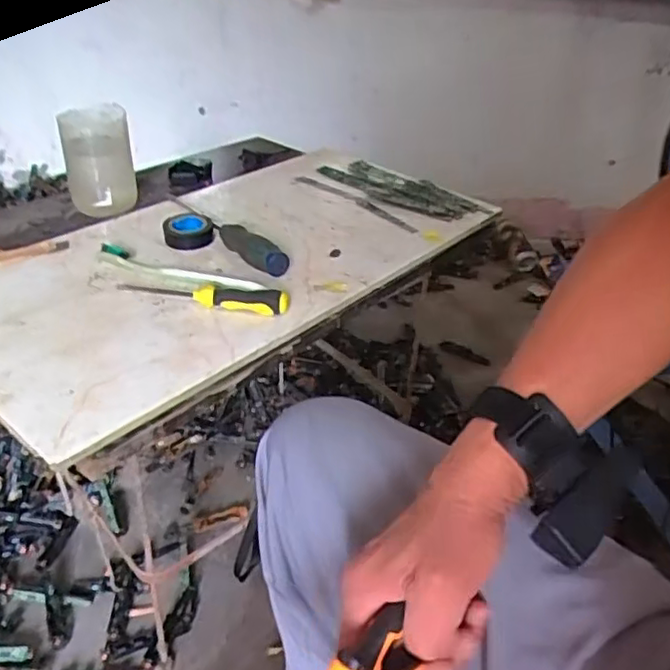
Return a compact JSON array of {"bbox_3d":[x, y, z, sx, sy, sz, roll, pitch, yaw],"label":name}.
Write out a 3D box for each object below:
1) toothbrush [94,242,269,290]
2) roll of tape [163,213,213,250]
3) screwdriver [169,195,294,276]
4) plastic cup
[{"bbox_3d":[-0.155,-0.063,0.628,0.171,0.018,0.028,9,33,10],"label":"toothbrush"},{"bbox_3d":[-0.148,-0.106,0.659,0.047,0.019,0.047,-3,33,-9],"label":"roll of tape"},{"bbox_3d":[-0.119,-0.113,0.692,0.021,0.029,0.213,-21,40,-33],"label":"screwdriver"},{"bbox_3d":[-0.274,-0.203,0.754,0.074,0.108,0.073,-8,34,-17],"label":"plastic cup"}]

